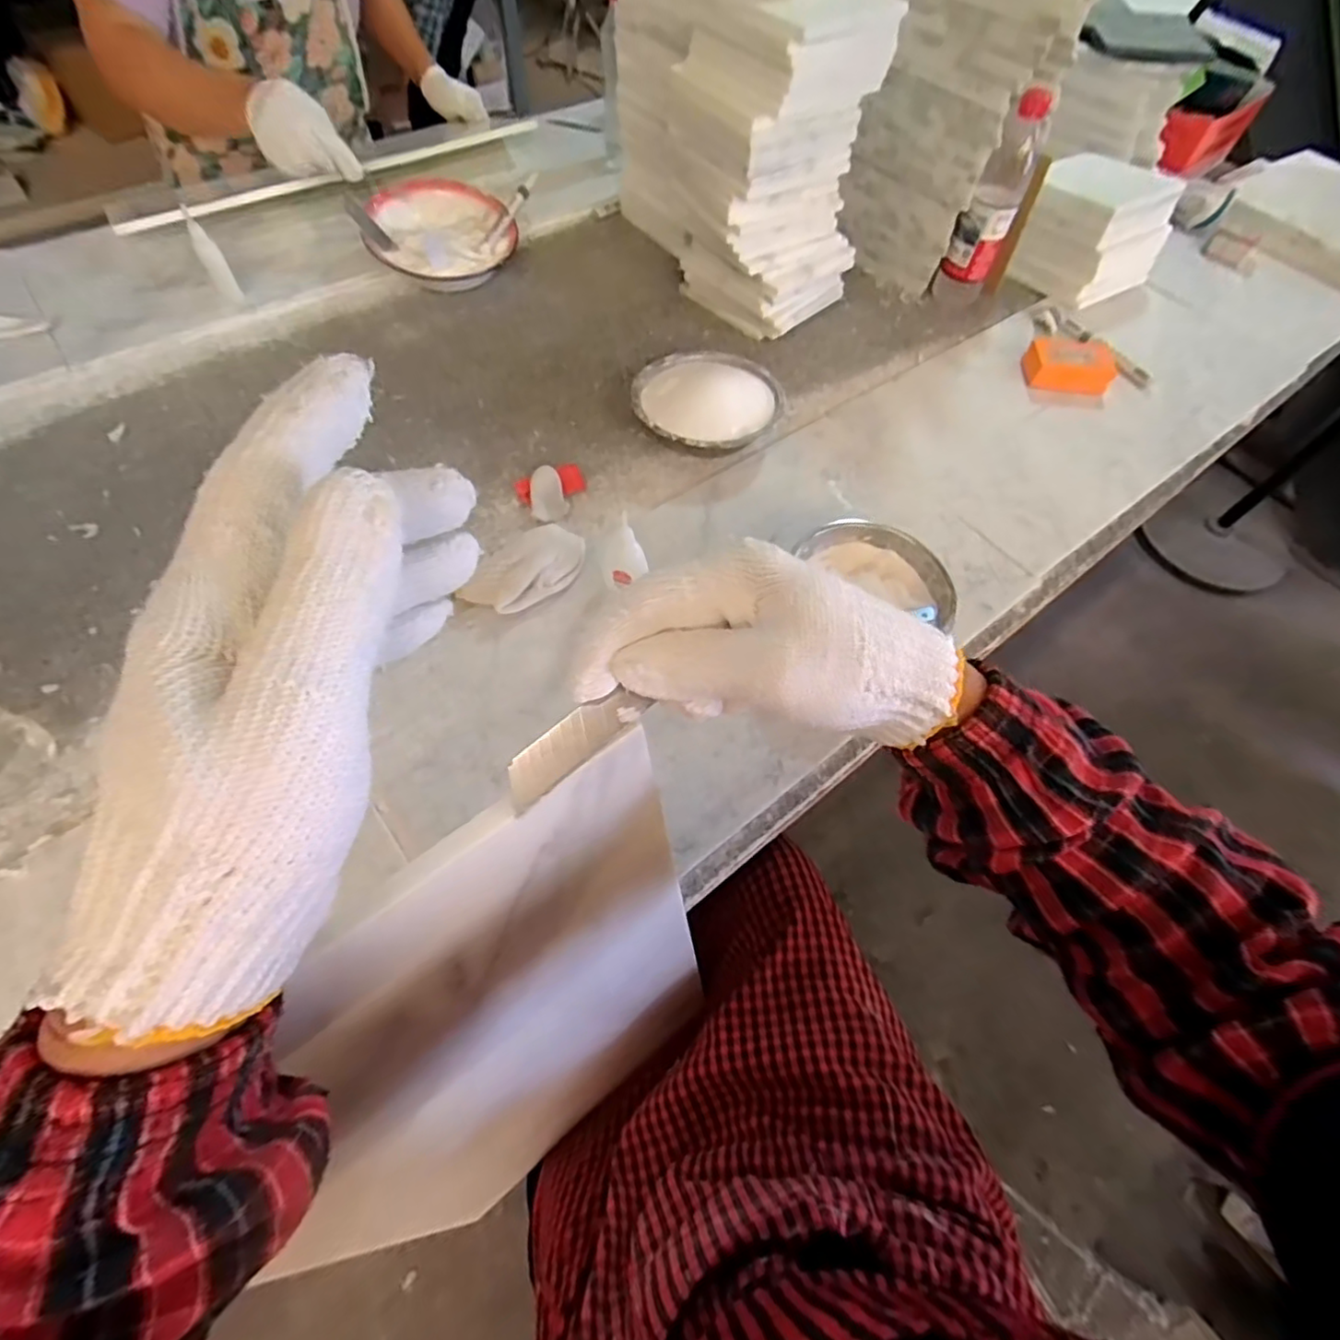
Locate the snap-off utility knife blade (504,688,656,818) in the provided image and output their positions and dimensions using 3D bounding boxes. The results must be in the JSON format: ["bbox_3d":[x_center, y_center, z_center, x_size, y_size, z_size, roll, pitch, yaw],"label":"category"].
[{"bbox_3d":[-0.036,0.027,0.232,0.058,0.004,0.019,-37,95,-24],"label":"snap-off utility knife blade"}]

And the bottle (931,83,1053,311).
[{"bbox_3d":[0.416,-0.596,0.809,0.067,0.222,0.059,23,60,11],"label":"bottle"}]

